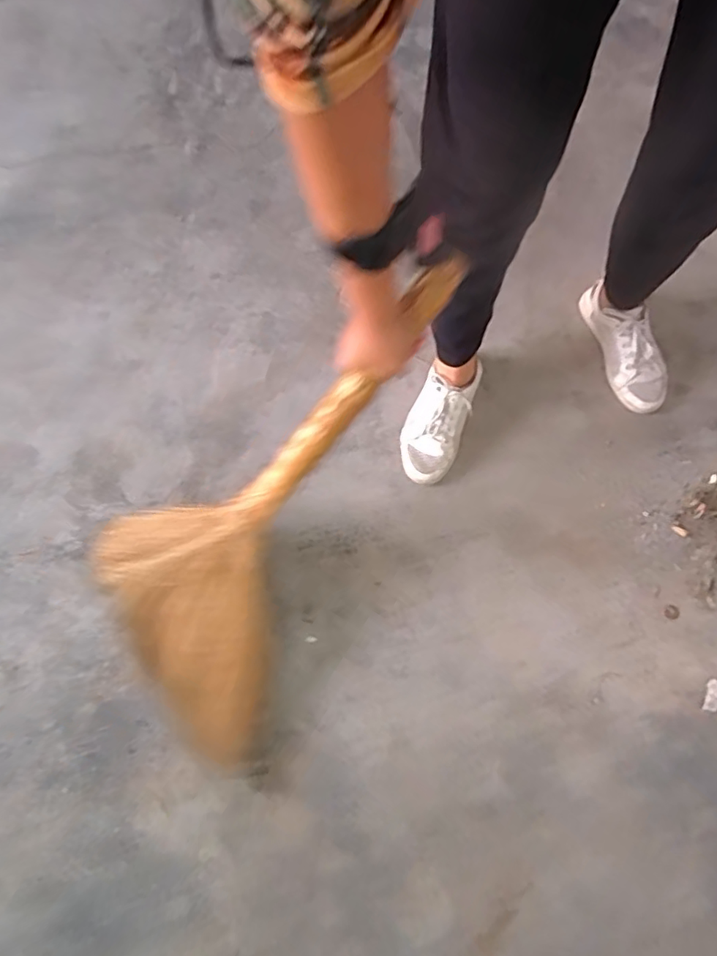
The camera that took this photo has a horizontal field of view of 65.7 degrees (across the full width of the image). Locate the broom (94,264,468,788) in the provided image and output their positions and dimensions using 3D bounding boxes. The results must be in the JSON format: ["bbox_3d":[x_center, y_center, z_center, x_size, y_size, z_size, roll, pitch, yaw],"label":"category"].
[{"bbox_3d":[-0.132,0.020,0.704,0.337,0.079,0.661,37,112,14],"label":"broom"}]

